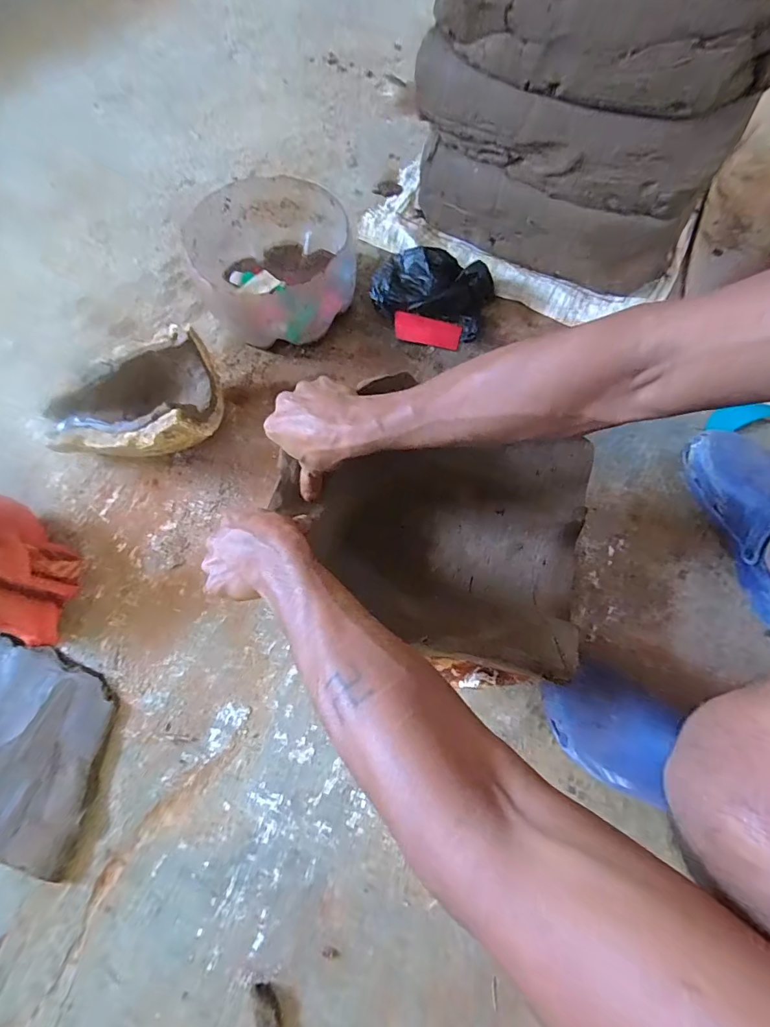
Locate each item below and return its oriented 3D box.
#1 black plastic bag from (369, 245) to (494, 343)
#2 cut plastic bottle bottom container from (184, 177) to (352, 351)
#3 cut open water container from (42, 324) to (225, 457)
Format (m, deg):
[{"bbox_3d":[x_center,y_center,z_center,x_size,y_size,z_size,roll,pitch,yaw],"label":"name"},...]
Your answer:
[{"bbox_3d":[0.075,-0.365,0.693,0.187,0.064,0.106,19,71,6],"label":"black plastic bag"},{"bbox_3d":[-0.165,-0.382,0.680,0.222,0.132,0.240,-16,71,-6],"label":"cut plastic bottle bottom container"},{"bbox_3d":[-0.352,-0.147,0.602,0.232,0.115,0.191,-14,70,-6],"label":"cut open water container"}]

